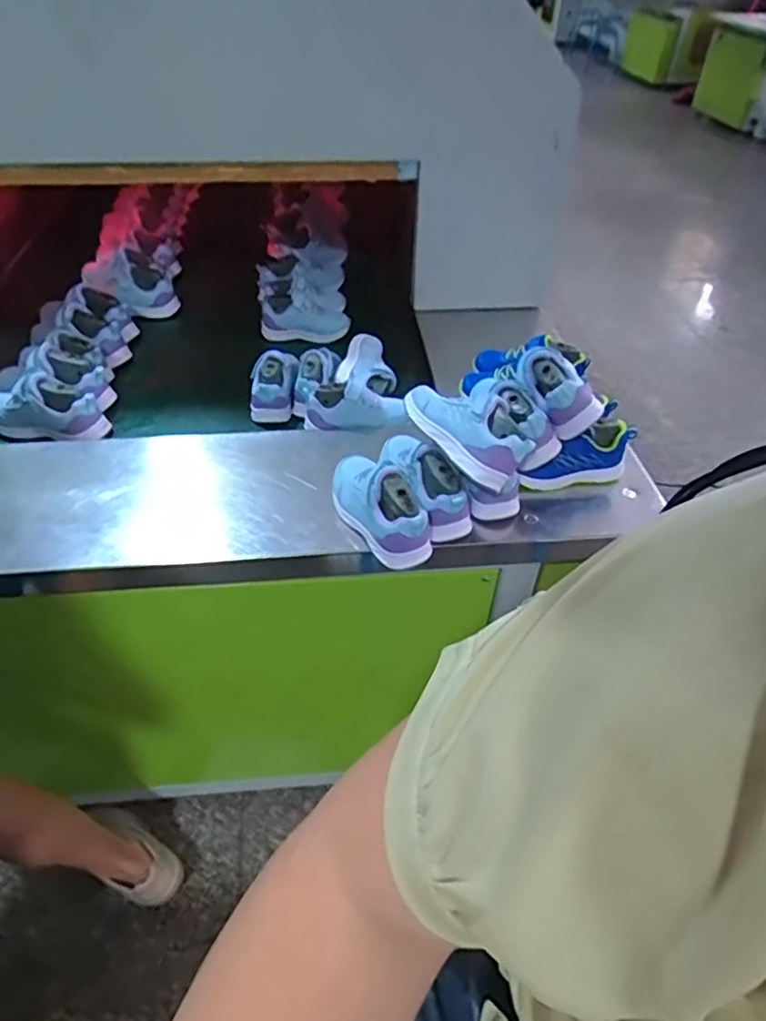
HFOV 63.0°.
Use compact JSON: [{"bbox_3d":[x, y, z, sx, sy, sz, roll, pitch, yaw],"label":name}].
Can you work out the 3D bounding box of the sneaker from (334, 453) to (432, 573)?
[{"bbox_3d":[-0.007,-0.014,0.723,0.063,0.092,0.175,-25,49,-25],"label":"sneaker"}]

